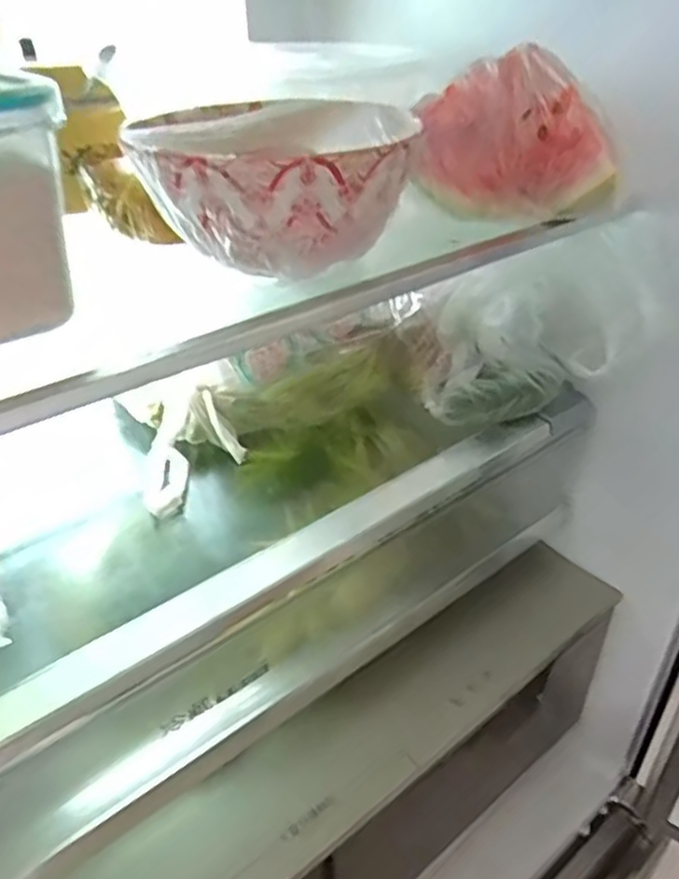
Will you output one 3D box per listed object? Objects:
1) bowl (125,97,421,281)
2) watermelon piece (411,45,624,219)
[{"bbox_3d":[-0.037,-0.147,0.393,0.140,0.061,0.157,-5,34,-7],"label":"bowl"},{"bbox_3d":[0.116,-0.191,0.441,0.123,0.091,0.056,14,36,19],"label":"watermelon piece"}]

